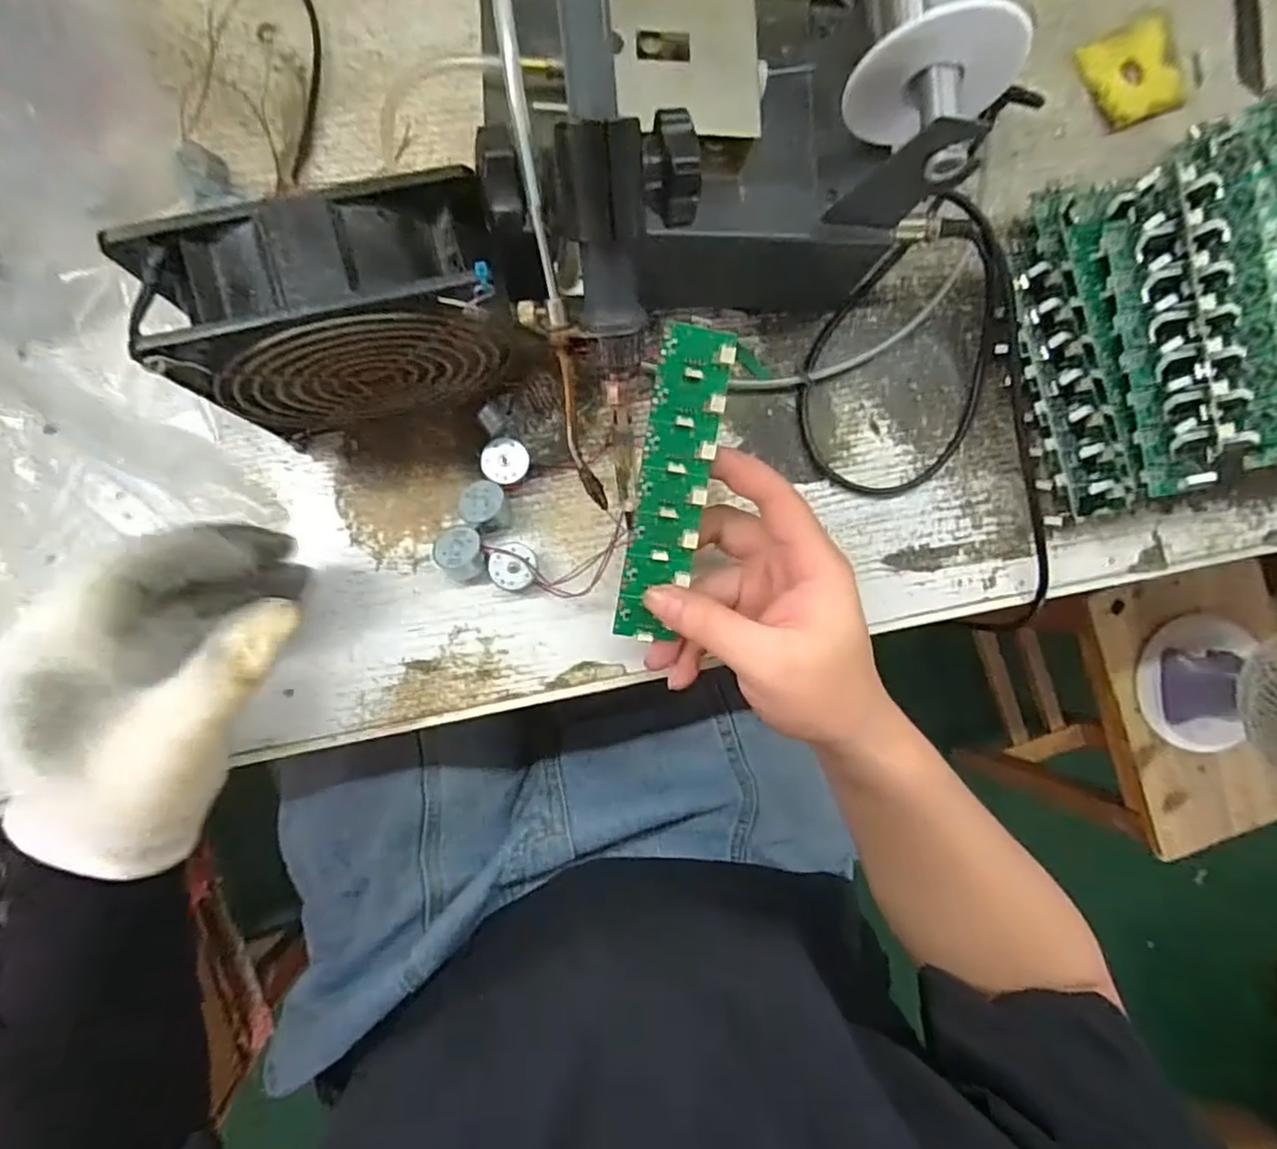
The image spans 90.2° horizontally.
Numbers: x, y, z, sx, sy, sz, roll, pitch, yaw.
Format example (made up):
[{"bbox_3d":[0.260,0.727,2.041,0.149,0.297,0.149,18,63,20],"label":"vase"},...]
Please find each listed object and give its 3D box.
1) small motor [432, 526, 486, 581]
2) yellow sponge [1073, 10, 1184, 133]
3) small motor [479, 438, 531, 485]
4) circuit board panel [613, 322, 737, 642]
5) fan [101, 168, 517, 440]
[{"bbox_3d":[-0.088,-0.010,0.316,0.023,0.017,0.026,-10,89,-7],"label":"small motor"},{"bbox_3d":[0.296,-0.298,0.378,0.059,0.010,0.055,-24,91,-7],"label":"yellow sponge"},{"bbox_3d":[-0.067,-0.056,0.322,0.023,0.013,0.022,3,87,-7],"label":"small motor"},{"bbox_3d":[0.014,-0.035,0.278,0.031,0.004,0.136,10,106,-6],"label":"circuit board panel"},{"bbox_3d":[-0.114,-0.096,0.263,0.122,0.118,0.049,-14,91,-8],"label":"fan"}]

